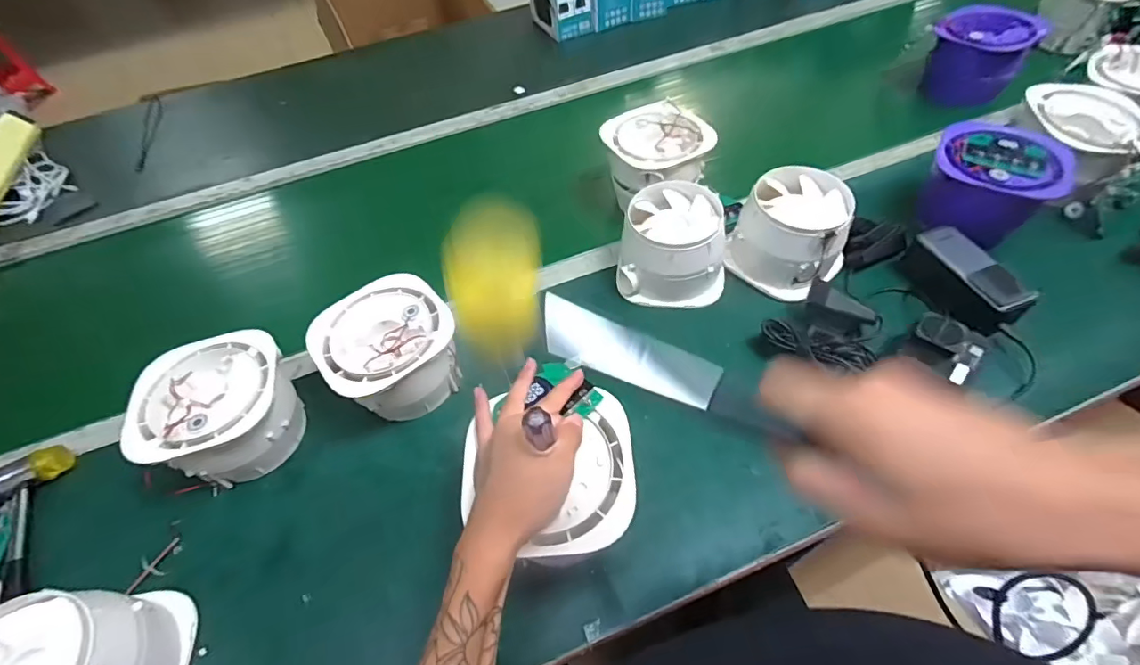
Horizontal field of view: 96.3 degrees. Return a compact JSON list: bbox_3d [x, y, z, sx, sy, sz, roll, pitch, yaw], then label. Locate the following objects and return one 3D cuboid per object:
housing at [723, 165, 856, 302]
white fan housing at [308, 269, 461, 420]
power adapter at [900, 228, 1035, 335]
[{"bbox_3d":[0.279,-0.126,0.648,0.131,0.099,0.125,36,64,28],"label":"housing"},{"bbox_3d":[-0.196,0.027,0.579,0.137,0.095,0.146,-34,57,-19],"label":"white fan housing"},{"bbox_3d":[0.474,-0.058,0.620,0.054,0.073,0.137,-17,54,-7],"label":"power adapter"}]

